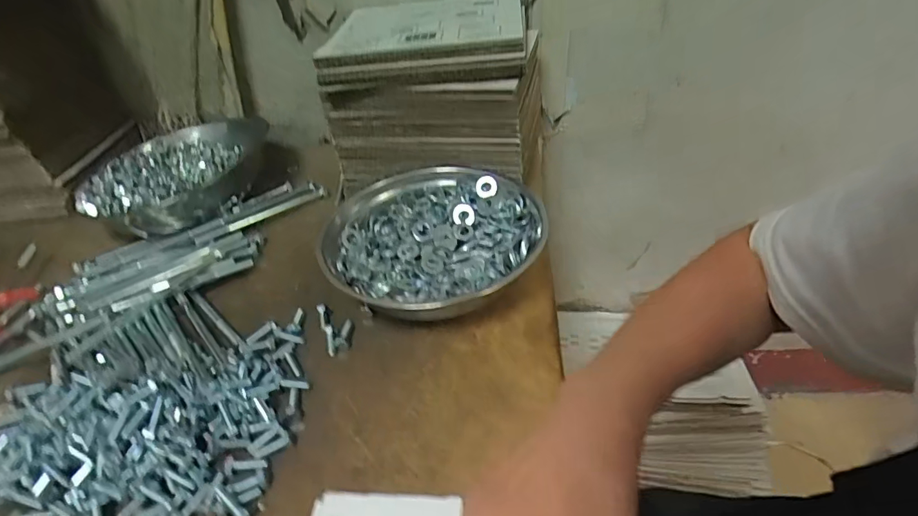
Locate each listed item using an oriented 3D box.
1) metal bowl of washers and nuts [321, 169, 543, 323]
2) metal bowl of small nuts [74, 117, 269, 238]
[{"bbox_3d":[-0.023,-0.012,0.500,0.213,0.063,0.212,-5,41,4],"label":"metal bowl of washers and nuts"},{"bbox_3d":[-0.381,-0.111,0.674,0.229,0.054,0.235,-8,40,-1],"label":"metal bowl of small nuts"}]

